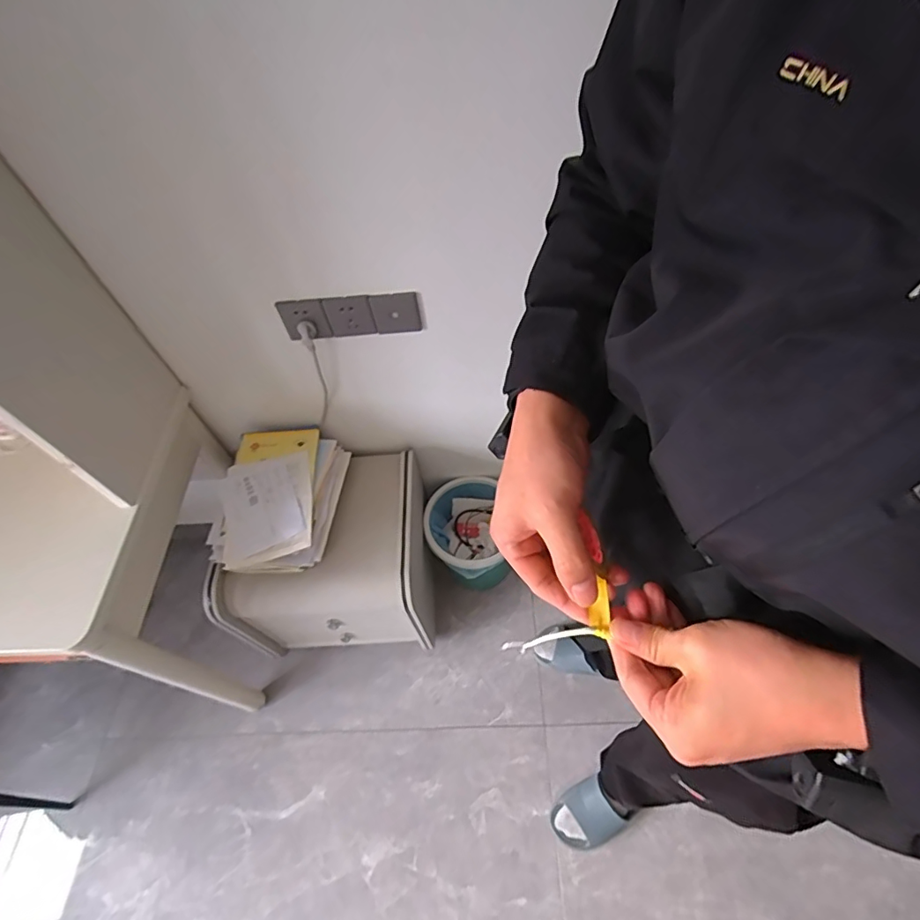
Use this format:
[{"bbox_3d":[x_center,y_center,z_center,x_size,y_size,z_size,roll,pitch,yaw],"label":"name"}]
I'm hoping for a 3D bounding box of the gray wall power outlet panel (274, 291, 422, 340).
[{"bbox_3d":[-0.200,-0.264,0.922,0.248,0.088,0.011,-4,56,3],"label":"gray wall power outlet panel"}]

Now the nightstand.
[{"bbox_3d":[-0.318,0.248,1.291,0.434,0.386,0.364,-4,56,3],"label":"nightstand"}]

